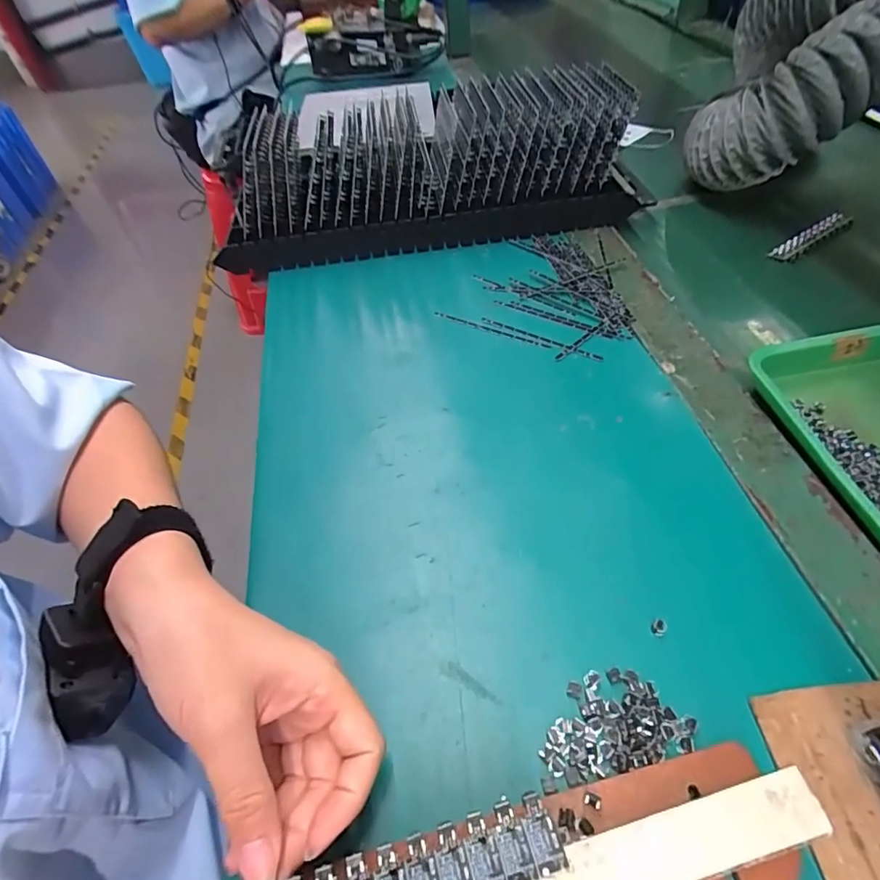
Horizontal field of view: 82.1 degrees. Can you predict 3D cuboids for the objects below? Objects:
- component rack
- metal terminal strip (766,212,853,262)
[{"bbox_3d":[-0.018,-0.276,0.512,0.403,0.114,0.141,-10,50,-3],"label":"component rack"},{"bbox_3d":[0.350,-0.191,0.477,0.099,0.012,0.019,-30,53,-19],"label":"metal terminal strip"}]

